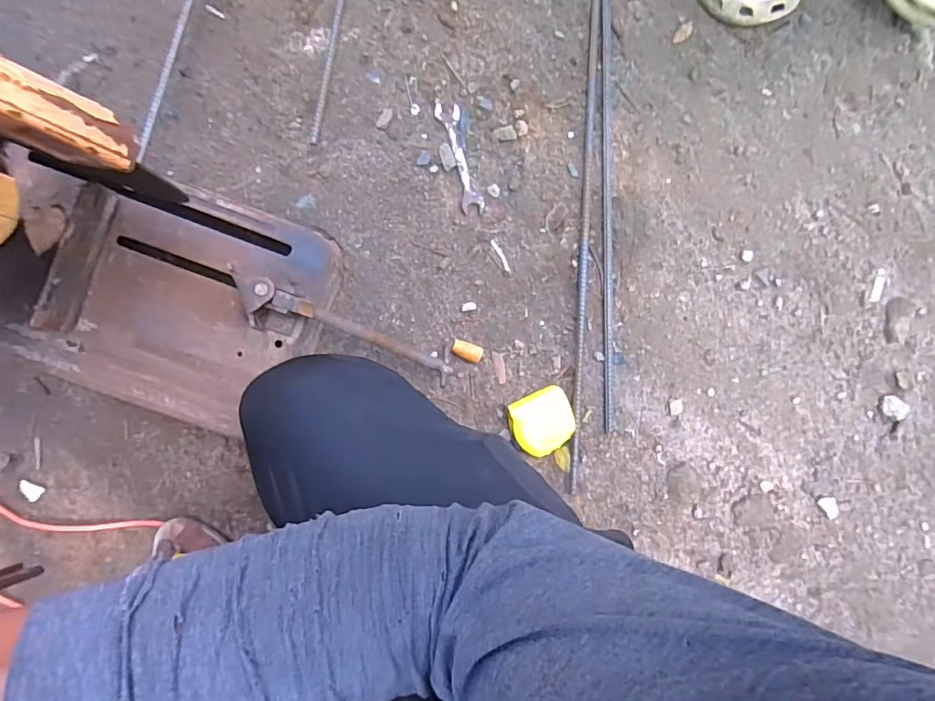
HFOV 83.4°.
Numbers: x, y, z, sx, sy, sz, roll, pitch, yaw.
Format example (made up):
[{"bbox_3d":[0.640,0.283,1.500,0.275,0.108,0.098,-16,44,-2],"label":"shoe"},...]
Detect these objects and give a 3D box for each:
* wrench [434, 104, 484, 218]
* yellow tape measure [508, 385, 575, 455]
[{"bbox_3d":[-0.010,-0.271,0.737,0.032,0.004,0.156,-15,89,-6],"label":"wrench"},{"bbox_3d":[0.103,0.098,0.725,0.084,0.037,0.083,-25,90,-6],"label":"yellow tape measure"}]

